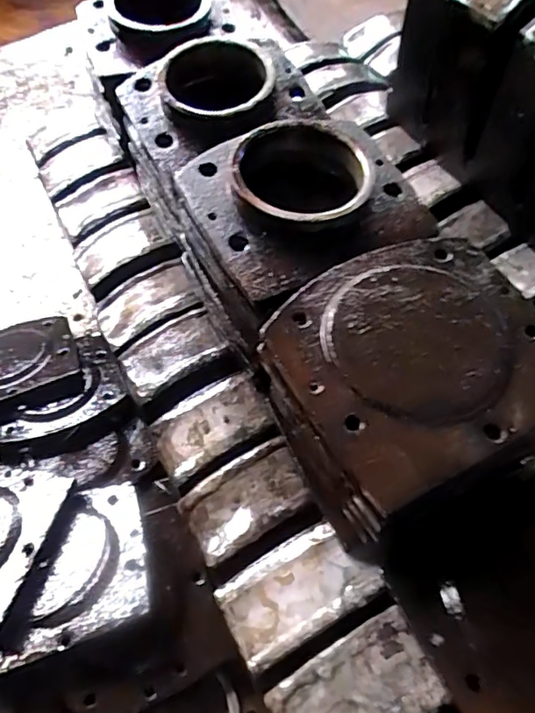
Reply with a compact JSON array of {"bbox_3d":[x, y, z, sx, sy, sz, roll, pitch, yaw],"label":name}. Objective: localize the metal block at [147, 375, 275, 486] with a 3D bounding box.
[{"bbox_3d":[-0.042,0.060,0.463,0.094,0.031,0.054,-32,59,-5],"label":"metal block"}]

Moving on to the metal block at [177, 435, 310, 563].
[{"bbox_3d":[-0.014,0.111,0.427,0.091,0.032,0.060,-32,57,-4],"label":"metal block"}]

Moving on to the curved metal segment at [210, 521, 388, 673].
[{"bbox_3d":[0.021,0.158,0.379,0.098,0.027,0.058,-25,57,-14],"label":"curved metal segment"}]

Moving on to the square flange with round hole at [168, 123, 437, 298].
[{"bbox_3d":[0.026,-0.121,0.415,0.163,0.042,0.153,-23,56,-13],"label":"square flange with round hole"}]

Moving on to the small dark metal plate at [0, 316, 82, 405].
[{"bbox_3d":[-0.312,0.007,0.678,0.159,0.020,0.142,-21,39,-13],"label":"small dark metal plate"}]

